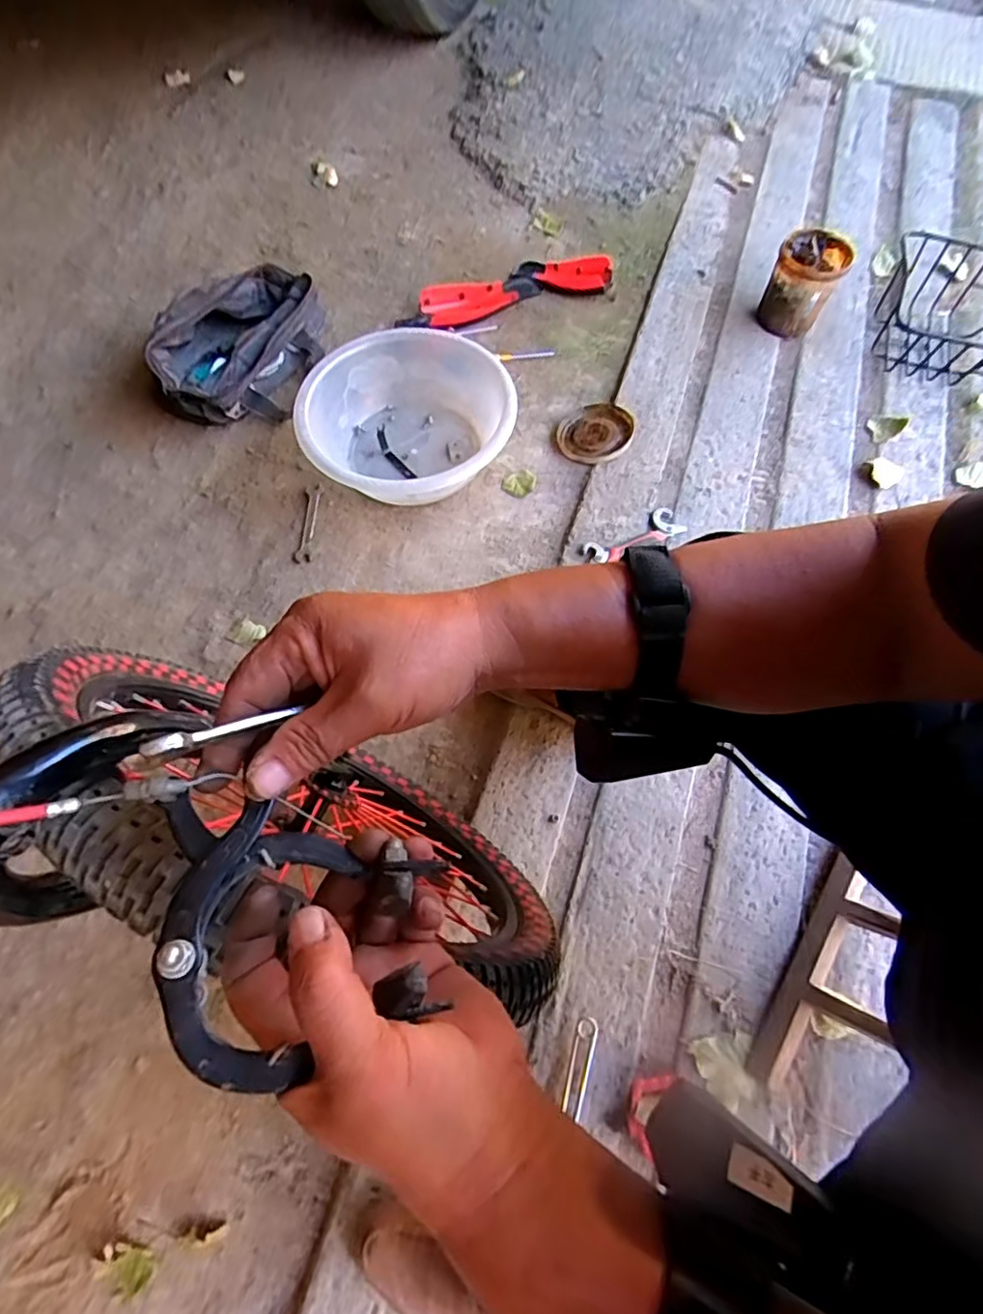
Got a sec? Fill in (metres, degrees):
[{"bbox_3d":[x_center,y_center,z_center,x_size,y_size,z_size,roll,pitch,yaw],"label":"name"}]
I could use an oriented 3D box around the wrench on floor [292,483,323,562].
[{"bbox_3d":[-0.295,-0.216,0.977,0.029,0.007,0.139,2,72,11],"label":"wrench on floor"}]

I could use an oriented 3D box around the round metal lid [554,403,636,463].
[{"bbox_3d":[0.176,-0.381,1.041,0.124,0.026,0.124,-3,72,9],"label":"round metal lid"}]

